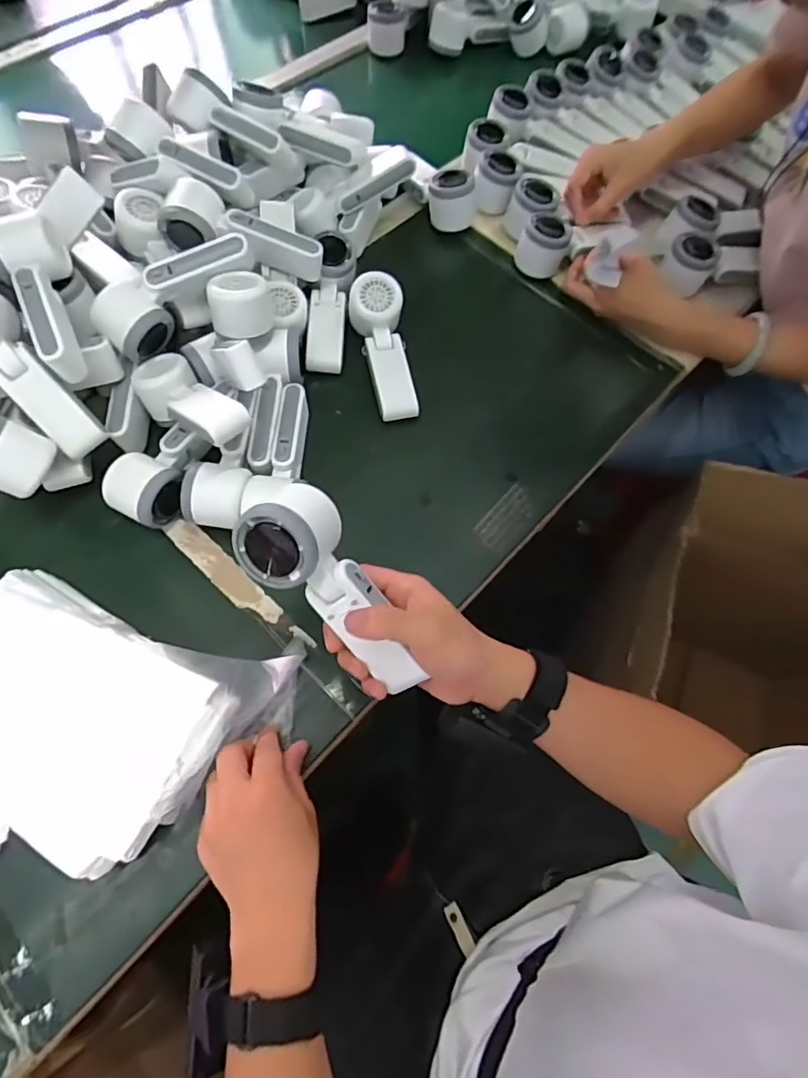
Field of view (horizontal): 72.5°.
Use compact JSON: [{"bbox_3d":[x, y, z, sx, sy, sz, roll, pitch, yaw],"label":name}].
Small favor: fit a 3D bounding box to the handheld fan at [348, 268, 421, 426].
[{"bbox_3d":[-0.020,-0.207,0.605,0.053,0.039,0.161,-11,83,-8],"label":"handheld fan"}]

